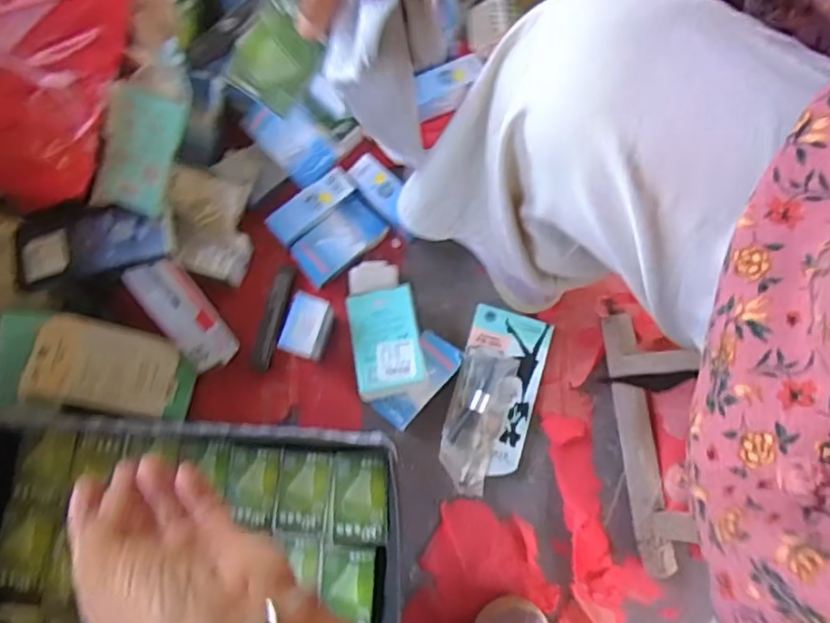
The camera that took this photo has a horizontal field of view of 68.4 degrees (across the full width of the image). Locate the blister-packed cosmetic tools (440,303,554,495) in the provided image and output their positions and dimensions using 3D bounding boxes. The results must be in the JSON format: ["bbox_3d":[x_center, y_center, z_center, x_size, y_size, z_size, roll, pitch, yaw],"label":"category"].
[{"bbox_3d":[0.089,0.099,0.684,0.090,0.030,0.202,16,79,2],"label":"blister-packed cosmetic tools"}]

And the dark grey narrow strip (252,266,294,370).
[{"bbox_3d":[-0.161,0.007,0.693,0.021,0.009,0.117,13,78,2],"label":"dark grey narrow strip"}]

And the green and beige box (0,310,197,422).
[{"bbox_3d":[-0.336,0.062,0.644,0.196,0.031,0.101,15,78,-16],"label":"green and beige box"}]

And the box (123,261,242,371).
[{"bbox_3d":[-0.247,0.003,0.646,0.051,0.022,0.130,-39,108,-8],"label":"box"}]

